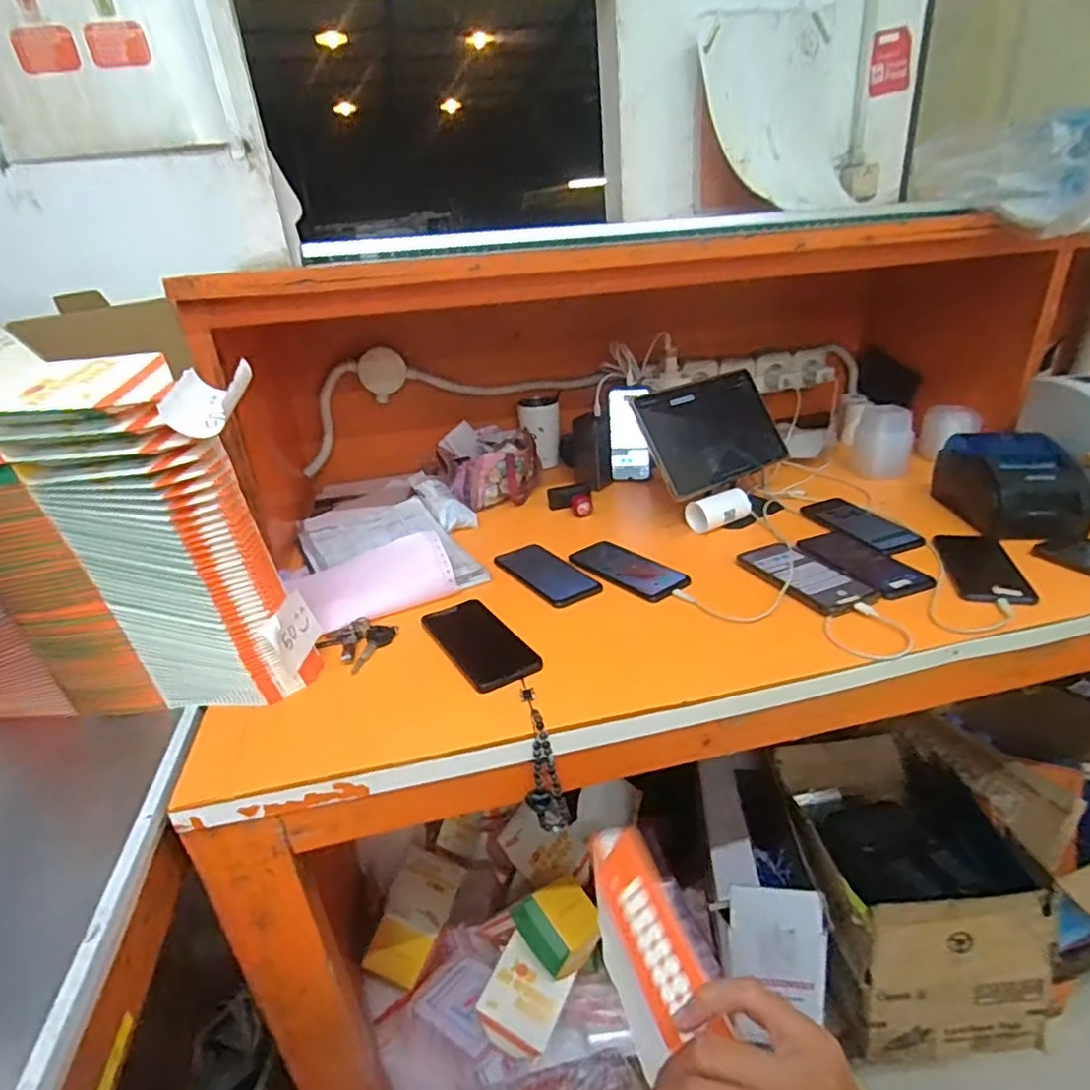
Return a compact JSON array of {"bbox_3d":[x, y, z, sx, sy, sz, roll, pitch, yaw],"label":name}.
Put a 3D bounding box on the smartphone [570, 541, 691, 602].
[{"bbox_3d":[0.110,0.030,0.844,0.082,0.011,0.171,-22,30,-31],"label":"smartphone"}]

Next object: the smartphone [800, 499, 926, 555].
[{"bbox_3d":[0.449,-0.033,0.893,0.066,0.015,0.171,-13,26,-15],"label":"smartphone"}]

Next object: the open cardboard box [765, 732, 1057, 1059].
[{"bbox_3d":[0.552,0.524,1.008,0.311,0.260,0.405,-5,25,0],"label":"open cardboard box"}]

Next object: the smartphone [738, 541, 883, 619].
[{"bbox_3d":[0.317,0.035,0.771,0.077,0.014,0.176,-15,27,-19],"label":"smartphone"}]

